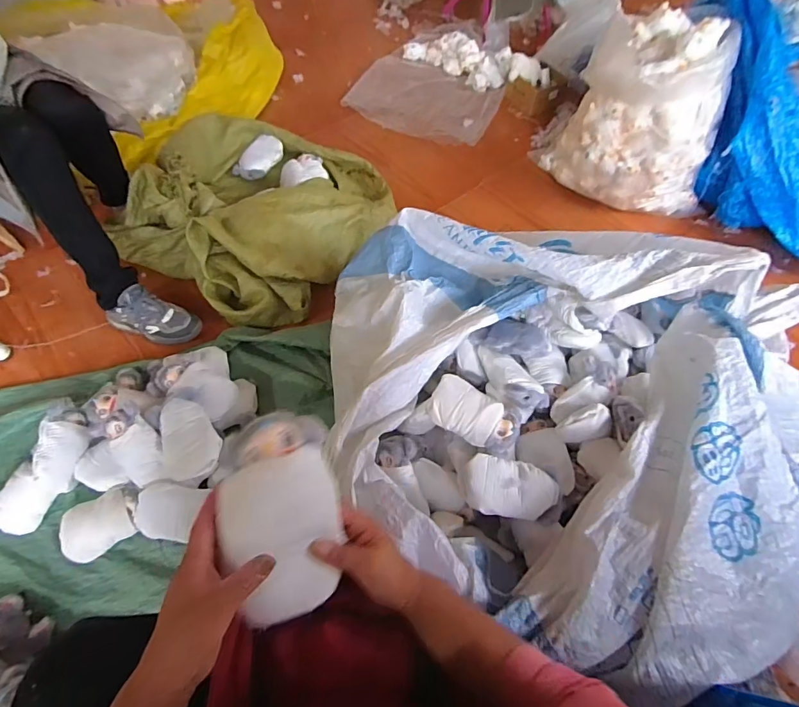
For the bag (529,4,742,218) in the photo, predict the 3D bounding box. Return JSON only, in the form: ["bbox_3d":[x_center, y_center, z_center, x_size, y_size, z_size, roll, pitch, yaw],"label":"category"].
[{"bbox_3d":[0.703,-0.699,1.299,0.300,0.427,0.538,-40,69,-22],"label":"bag"}]

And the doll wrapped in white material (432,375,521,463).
[{"bbox_3d":[0.155,0.128,0.893,0.192,0.061,0.112,28,62,14],"label":"doll wrapped in white material"}]

